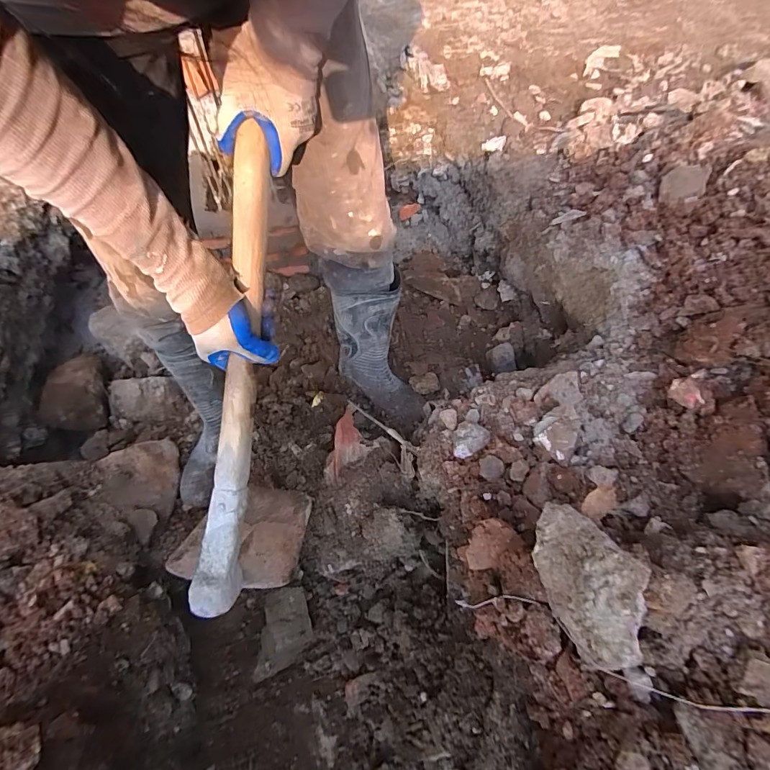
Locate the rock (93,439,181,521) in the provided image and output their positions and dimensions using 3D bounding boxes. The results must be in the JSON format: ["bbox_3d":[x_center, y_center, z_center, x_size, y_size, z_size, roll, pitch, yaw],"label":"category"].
[{"bbox_3d":[-0.479,0.190,0.829,0.118,0.085,0.175,-26,65,-10],"label":"rock"}]

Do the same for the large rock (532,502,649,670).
[{"bbox_3d":[0.190,0.181,0.394,0.058,0.088,0.142,-13,63,-4],"label":"large rock"}]

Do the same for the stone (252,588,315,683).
[{"bbox_3d":[-0.161,0.395,0.677,0.083,0.048,0.122,-4,63,1],"label":"stone"}]

